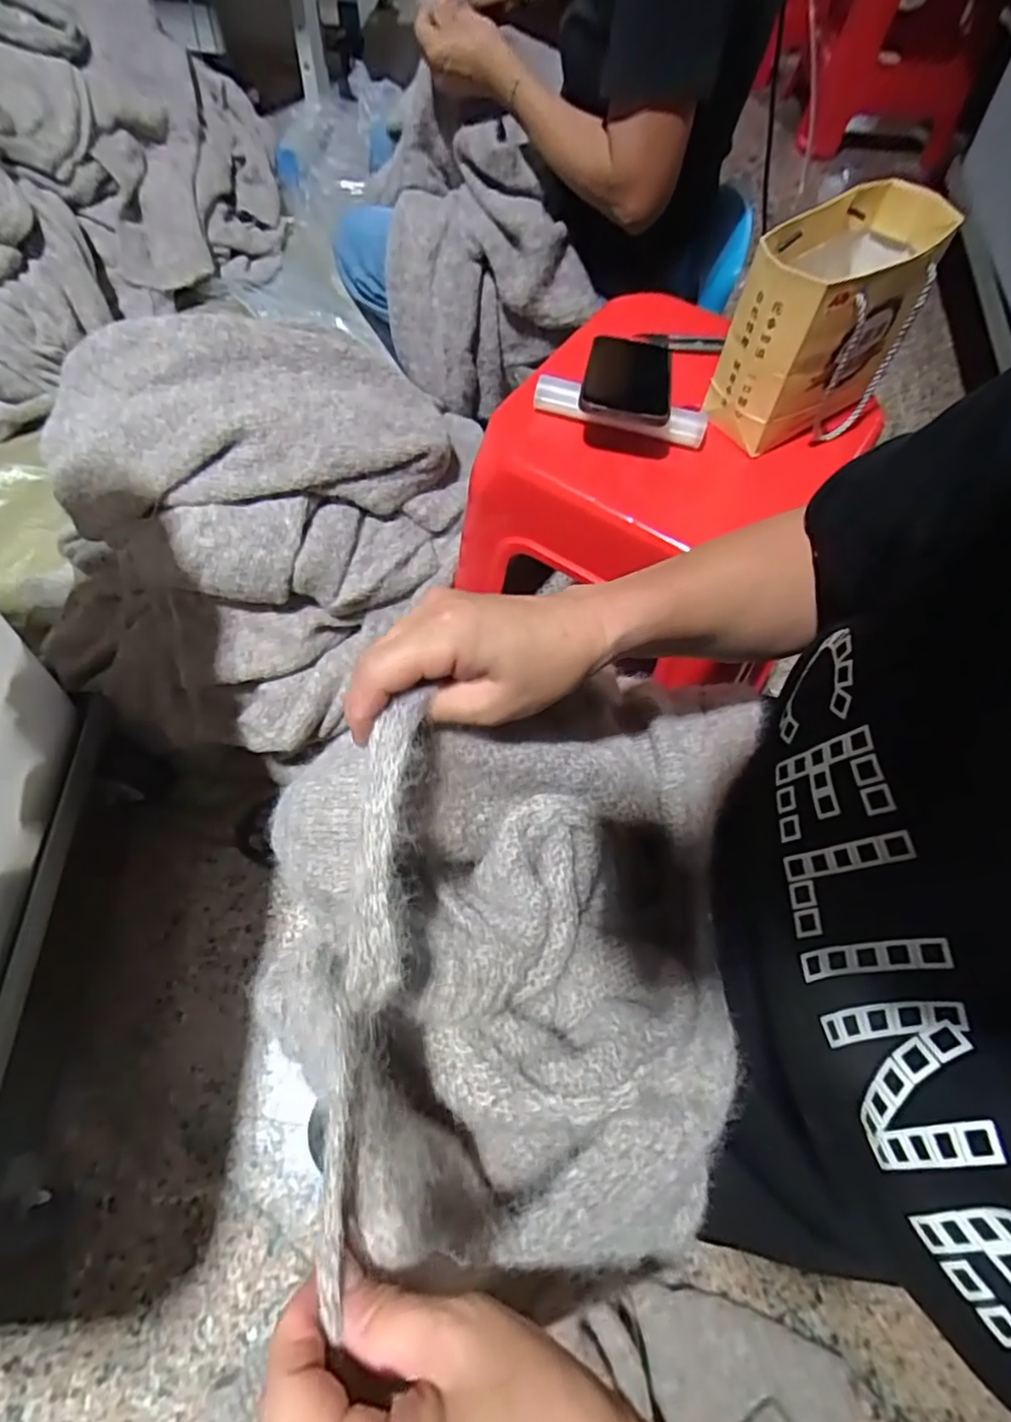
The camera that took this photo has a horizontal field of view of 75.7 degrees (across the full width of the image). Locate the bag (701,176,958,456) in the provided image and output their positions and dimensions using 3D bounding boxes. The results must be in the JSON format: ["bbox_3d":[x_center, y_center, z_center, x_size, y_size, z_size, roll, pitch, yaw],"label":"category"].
[{"bbox_3d":[0.270,-0.320,0.544,0.173,0.141,0.106,-40,73,-19],"label":"bag"}]

